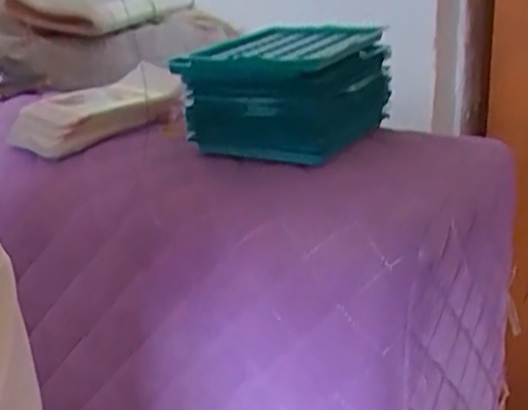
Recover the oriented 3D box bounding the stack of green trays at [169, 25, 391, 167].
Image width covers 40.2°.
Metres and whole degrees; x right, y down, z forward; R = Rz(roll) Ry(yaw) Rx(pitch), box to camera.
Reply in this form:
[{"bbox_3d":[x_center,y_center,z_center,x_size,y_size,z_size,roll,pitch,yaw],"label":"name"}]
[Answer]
[{"bbox_3d":[0.021,-0.081,0.489,0.098,0.070,0.141,7,19,25],"label":"stack of green trays"}]

